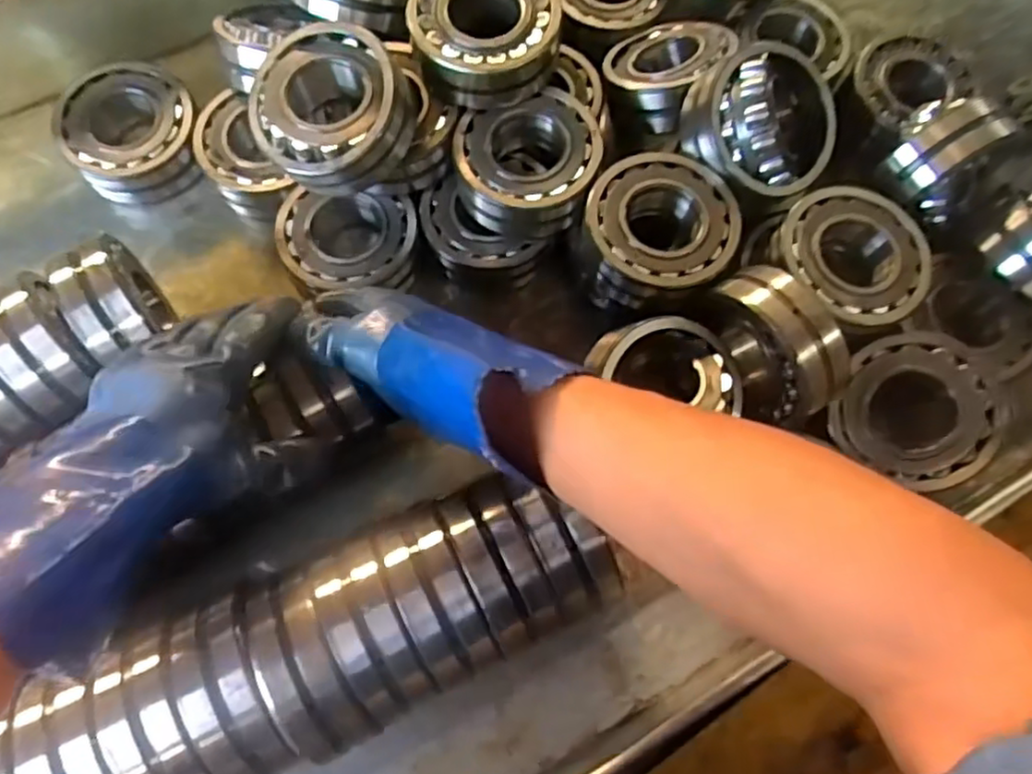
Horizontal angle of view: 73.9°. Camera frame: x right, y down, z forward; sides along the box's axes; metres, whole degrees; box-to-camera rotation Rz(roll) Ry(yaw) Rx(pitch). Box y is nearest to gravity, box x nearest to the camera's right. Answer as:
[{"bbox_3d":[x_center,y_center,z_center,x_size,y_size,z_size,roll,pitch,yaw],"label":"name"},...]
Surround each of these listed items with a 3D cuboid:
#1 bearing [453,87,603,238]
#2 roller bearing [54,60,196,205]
[{"bbox_3d":[0.009,-0.180,0.561,0.113,0.054,0.106,-3,72,-1],"label":"bearing"},{"bbox_3d":[-0.337,-0.225,0.614,0.110,0.062,0.106,-15,73,-5],"label":"roller bearing"}]

